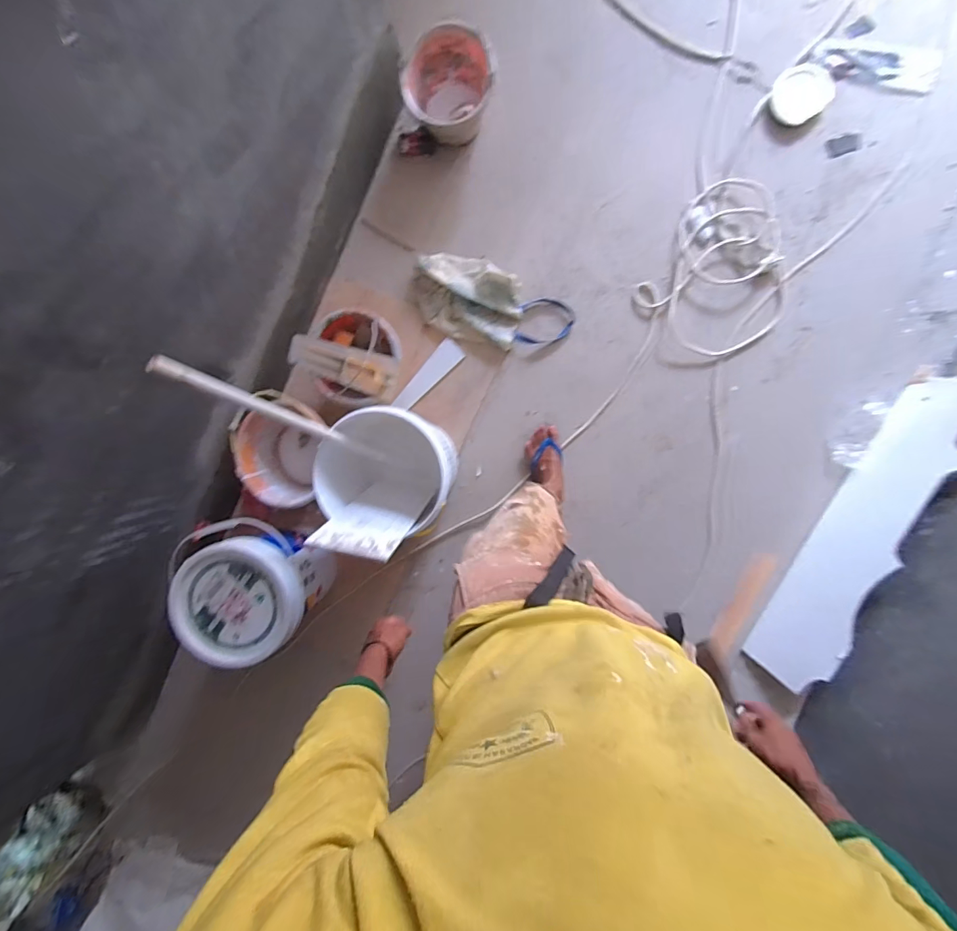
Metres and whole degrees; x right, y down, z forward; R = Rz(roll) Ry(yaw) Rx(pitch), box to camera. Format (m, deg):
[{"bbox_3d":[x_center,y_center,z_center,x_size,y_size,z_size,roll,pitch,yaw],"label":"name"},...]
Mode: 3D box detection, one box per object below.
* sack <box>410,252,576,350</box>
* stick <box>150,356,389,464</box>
[{"bbox_3d":[0.031,-0.464,1.287,0.486,0.088,0.233,20,96,5],"label":"sack"},{"bbox_3d":[-0.376,-0.088,0.948,0.027,0.625,0.023,-43,66,7],"label":"stick"}]

